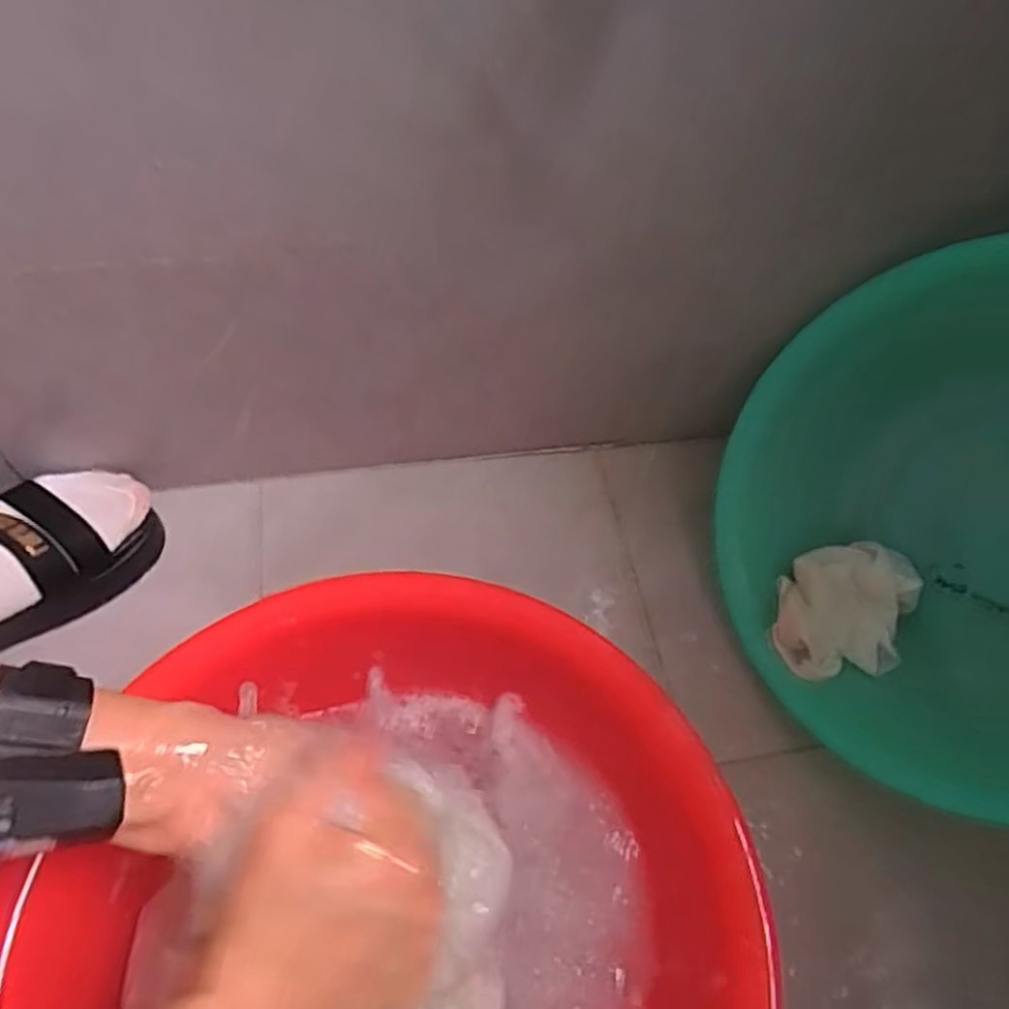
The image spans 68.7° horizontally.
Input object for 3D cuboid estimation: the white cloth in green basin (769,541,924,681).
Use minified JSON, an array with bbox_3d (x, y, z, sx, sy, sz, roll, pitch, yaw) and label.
[{"bbox_3d":[0.262,0.075,0.567,0.114,0.037,0.103,-6,59,-8],"label":"white cloth in green basin"}]

